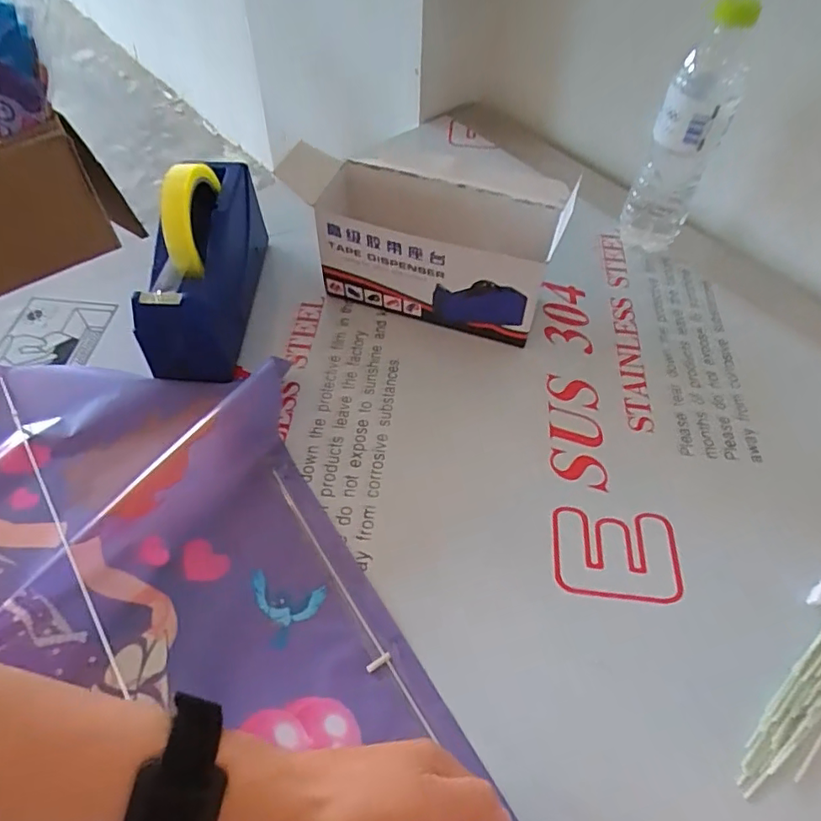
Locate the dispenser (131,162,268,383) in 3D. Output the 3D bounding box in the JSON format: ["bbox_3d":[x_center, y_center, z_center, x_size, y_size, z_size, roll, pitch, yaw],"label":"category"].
[{"bbox_3d":[-0.190,-0.138,0.513,0.073,0.131,0.202,5,55,3],"label":"dispenser"}]

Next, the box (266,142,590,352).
[{"bbox_3d":[0.011,-0.152,0.524,0.241,0.127,0.083,17,57,11],"label":"box"}]

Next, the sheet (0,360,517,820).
[{"bbox_3d":[-0.212,0.128,0.370,0.511,0.068,0.428,-5,55,-4],"label":"sheet"}]

